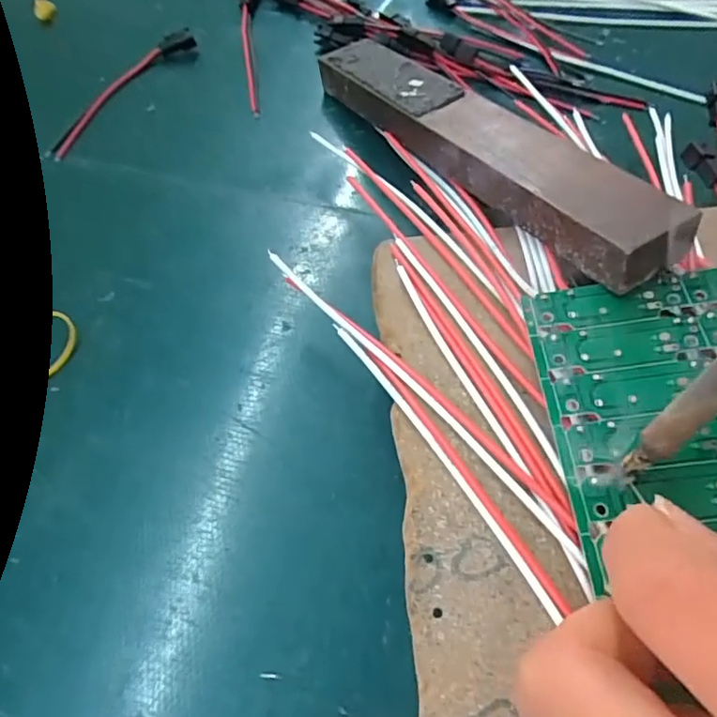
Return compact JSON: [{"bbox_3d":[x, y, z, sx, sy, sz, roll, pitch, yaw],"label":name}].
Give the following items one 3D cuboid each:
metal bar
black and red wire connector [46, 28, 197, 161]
[{"bbox_3d":[0.039,-0.083,0.222,0.031,0.019,0.184,-27,49,-13],"label":"metal bar"},{"bbox_3d":[-0.120,-0.134,0.293,0.019,0.009,0.100,27,64,17],"label":"black and red wire connector"}]

